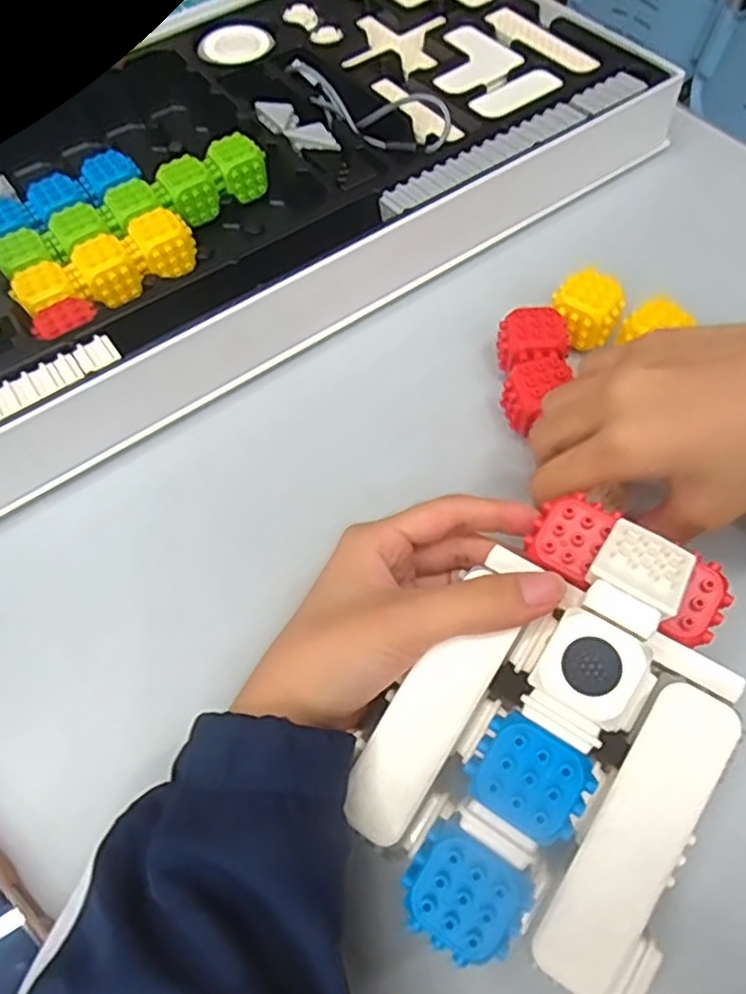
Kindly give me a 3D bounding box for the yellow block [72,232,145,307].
[{"bbox_3d":[-0.161,-0.138,0.411,0.030,0.025,0.038,-28,62,-12],"label":"yellow block"}]

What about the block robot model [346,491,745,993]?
[{"bbox_3d":[0.067,0.077,0.237,0.111,0.067,0.157,26,64,17],"label":"block robot model"}]

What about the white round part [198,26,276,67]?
[{"bbox_3d":[-0.102,-0.335,0.505,0.055,0.009,0.043,-11,72,-8],"label":"white round part"}]

